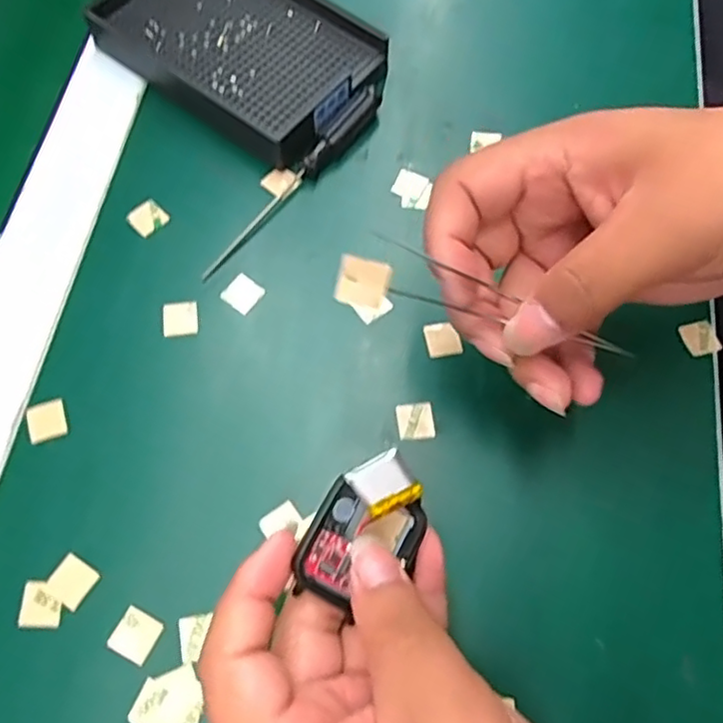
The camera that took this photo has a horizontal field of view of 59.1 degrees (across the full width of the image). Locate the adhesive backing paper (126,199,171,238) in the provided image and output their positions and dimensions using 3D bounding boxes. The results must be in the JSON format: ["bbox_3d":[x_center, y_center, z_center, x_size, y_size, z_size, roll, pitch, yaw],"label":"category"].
[{"bbox_3d":[-0.104,-0.070,0.312,0.016,0.004,0.017,44,75,11],"label":"adhesive backing paper"}]

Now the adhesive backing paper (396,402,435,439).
[{"bbox_3d":[0.024,0.026,0.277,0.016,0.004,0.016,-4,68,-5],"label":"adhesive backing paper"}]

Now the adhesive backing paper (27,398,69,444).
[{"bbox_3d":[-0.134,0.025,0.272,0.015,0.004,0.016,-18,71,-9],"label":"adhesive backing paper"}]

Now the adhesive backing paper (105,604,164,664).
[{"bbox_3d":[-0.086,0.104,0.242,0.016,0.004,0.016,27,66,6],"label":"adhesive backing paper"}]

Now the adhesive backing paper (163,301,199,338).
[{"bbox_3d":[-0.083,-0.020,0.292,0.015,0.004,0.016,-8,70,-6],"label":"adhesive backing paper"}]

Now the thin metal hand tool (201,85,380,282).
[{"bbox_3d":[-0.032,-0.089,0.314,0.010,0.015,0.128,36,71,11],"label":"thin metal hand tool"}]

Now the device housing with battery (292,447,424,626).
[{"bbox_3d":[0.001,0.057,0.214,0.033,0.027,0.048,30,70,9],"label":"device housing with battery"}]

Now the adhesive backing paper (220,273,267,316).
[{"bbox_3d":[-0.055,-0.032,0.298,0.016,0.004,0.016,35,73,9],"label":"adhesive backing paper"}]

